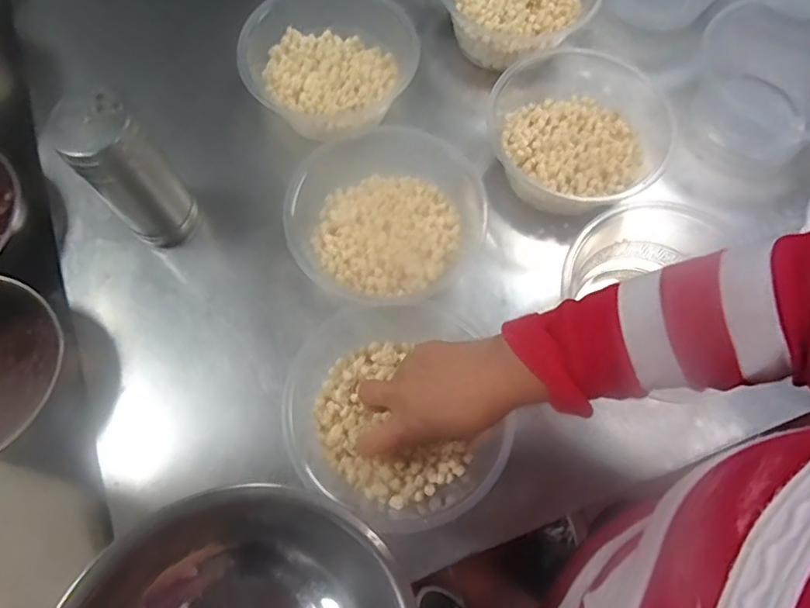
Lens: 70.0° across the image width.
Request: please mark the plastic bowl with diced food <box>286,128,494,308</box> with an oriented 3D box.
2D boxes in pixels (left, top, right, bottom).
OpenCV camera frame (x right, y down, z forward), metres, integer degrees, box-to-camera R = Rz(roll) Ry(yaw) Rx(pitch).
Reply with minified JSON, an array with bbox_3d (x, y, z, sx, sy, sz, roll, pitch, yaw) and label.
[{"bbox_3d":[-0.012,-0.074,0.515,0.175,0.070,0.150,-4,69,-3],"label":"plastic bowl with diced food"}]

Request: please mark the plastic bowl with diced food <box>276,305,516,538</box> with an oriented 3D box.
[{"bbox_3d":[-0.010,0.083,0.471,0.175,0.054,0.186,0,68,-1],"label":"plastic bowl with diced food"}]

